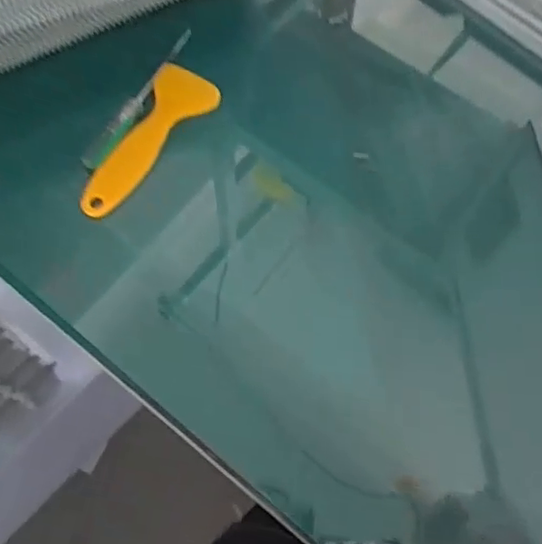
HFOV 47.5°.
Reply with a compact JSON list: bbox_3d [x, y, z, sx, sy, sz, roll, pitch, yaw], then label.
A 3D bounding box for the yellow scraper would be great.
[{"bbox_3d":[-0.086,-0.088,0.412,0.041,0.014,0.123,34,72,13],"label":"yellow scraper"}]

